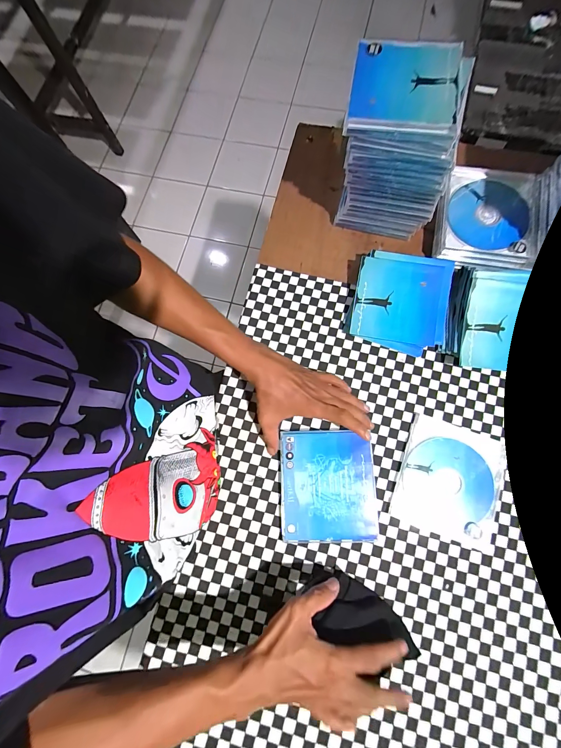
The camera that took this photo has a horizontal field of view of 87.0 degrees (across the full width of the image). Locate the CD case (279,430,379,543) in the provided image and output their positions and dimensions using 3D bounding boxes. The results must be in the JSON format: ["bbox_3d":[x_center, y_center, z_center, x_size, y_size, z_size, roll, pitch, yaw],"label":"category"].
[{"bbox_3d":[0.063,0.148,0.395,0.124,0.009,0.140,-2,78,1],"label":"CD case"}]

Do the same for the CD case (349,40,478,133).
[{"bbox_3d":[0.151,-0.330,0.341,0.136,0.011,0.128,10,76,4],"label":"CD case"}]

